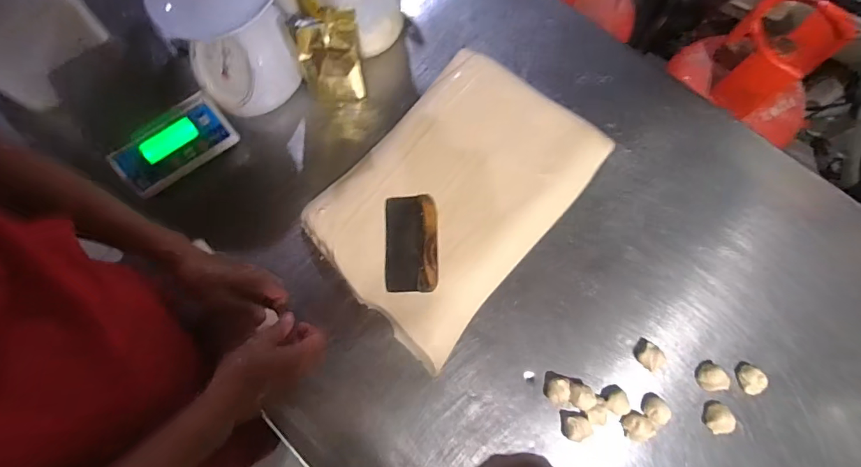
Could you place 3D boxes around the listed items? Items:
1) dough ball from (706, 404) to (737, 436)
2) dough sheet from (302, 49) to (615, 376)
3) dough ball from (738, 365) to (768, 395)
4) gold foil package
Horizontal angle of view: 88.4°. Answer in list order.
[{"bbox_3d":[0.389,0.250,0.596,0.028,0.022,0.038,12,73,5],"label":"dough ball"},{"bbox_3d":[0.036,-0.063,0.698,0.304,0.048,0.446,39,77,12],"label":"dough sheet"},{"bbox_3d":[0.443,0.203,0.615,0.031,0.030,0.031,0,72,1],"label":"dough ball"},{"bbox_3d":[-0.153,-0.267,0.703,0.098,0.173,0.038,-18,73,-5],"label":"gold foil package"}]

